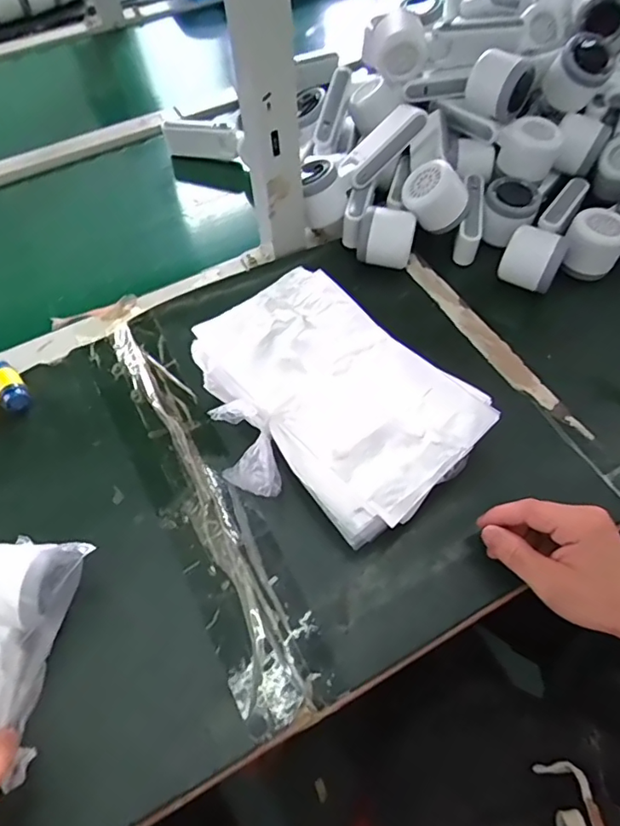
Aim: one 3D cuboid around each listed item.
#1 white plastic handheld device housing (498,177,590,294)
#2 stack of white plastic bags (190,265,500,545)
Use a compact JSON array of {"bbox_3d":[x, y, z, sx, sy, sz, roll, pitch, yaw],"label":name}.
[{"bbox_3d":[0.258,-0.198,0.587,0.055,0.050,0.163,26,64,17],"label":"white plastic handheld device housing"},{"bbox_3d":[0.013,-0.011,0.474,0.240,0.056,0.192,41,67,19],"label":"stack of white plastic bags"}]

